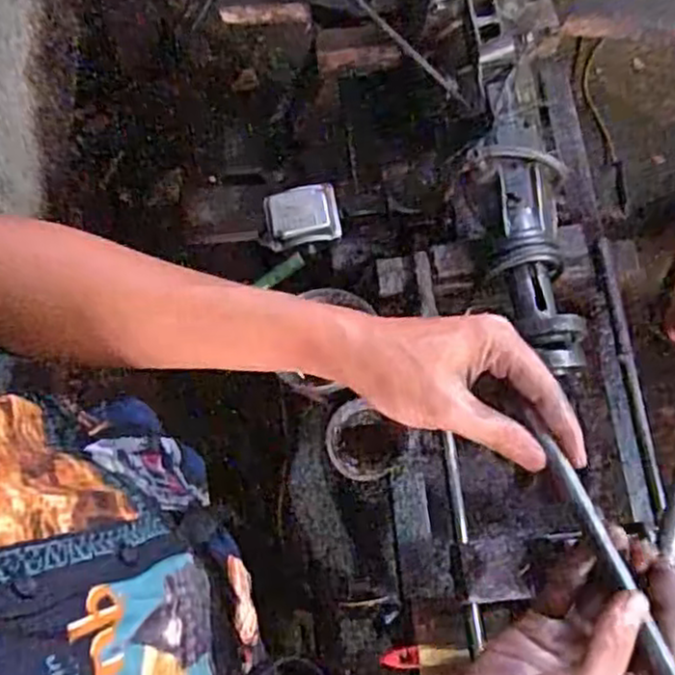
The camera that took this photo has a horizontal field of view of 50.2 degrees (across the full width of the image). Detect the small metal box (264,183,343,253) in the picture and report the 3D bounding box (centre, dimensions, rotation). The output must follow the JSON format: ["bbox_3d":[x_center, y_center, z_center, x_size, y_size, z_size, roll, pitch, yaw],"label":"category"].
[{"bbox_3d":[-0.039,-0.145,0.866,0.086,0.029,0.067,-13,94,-10],"label":"small metal box"}]

